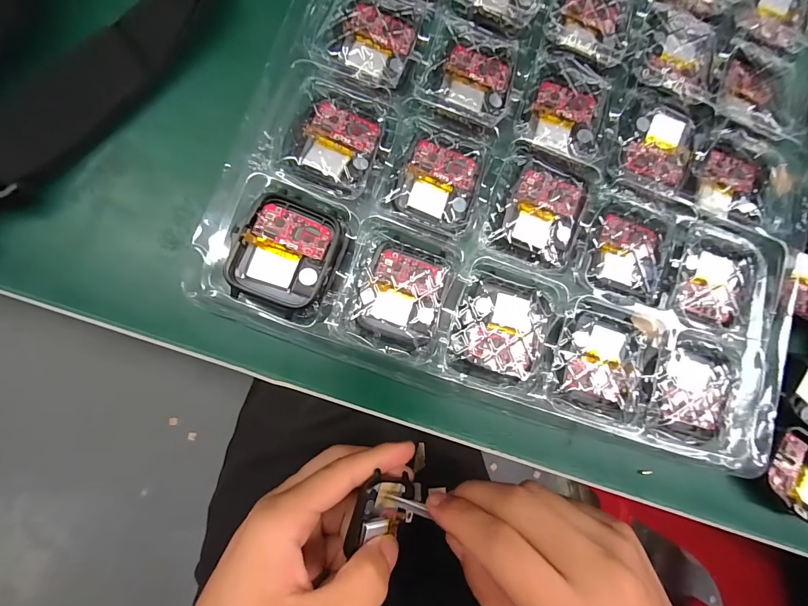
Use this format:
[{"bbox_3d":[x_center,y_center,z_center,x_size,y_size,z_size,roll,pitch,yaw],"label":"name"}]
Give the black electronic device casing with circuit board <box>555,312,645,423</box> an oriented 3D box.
[{"bbox_3d":[0.091,0.029,0.167,0.041,0.010,0.044,11,82,-6],"label":"black electronic device casing with circuit board"}]

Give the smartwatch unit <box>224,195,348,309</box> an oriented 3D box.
[{"bbox_3d":[-0.047,-0.020,0.149,0.039,0.012,0.042,20,81,-5],"label":"smartwatch unit"}]

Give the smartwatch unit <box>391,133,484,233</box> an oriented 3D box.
[{"bbox_3d":[0.017,-0.056,0.168,0.037,0.006,0.040,16,81,-6],"label":"smartwatch unit"}]

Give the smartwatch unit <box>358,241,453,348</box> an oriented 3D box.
[{"bbox_3d":[0.000,-0.003,0.162,0.036,0.006,0.043,15,82,-6],"label":"smartwatch unit"}]

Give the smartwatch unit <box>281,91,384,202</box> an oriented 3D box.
[{"bbox_3d":[-0.031,-0.071,0.163,0.037,0.009,0.043,22,81,-5],"label":"smartwatch unit"}]

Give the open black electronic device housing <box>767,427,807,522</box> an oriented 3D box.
[{"bbox_3d":[0.199,0.085,0.176,0.037,0.007,0.038,28,80,-4],"label":"open black electronic device housing"}]

